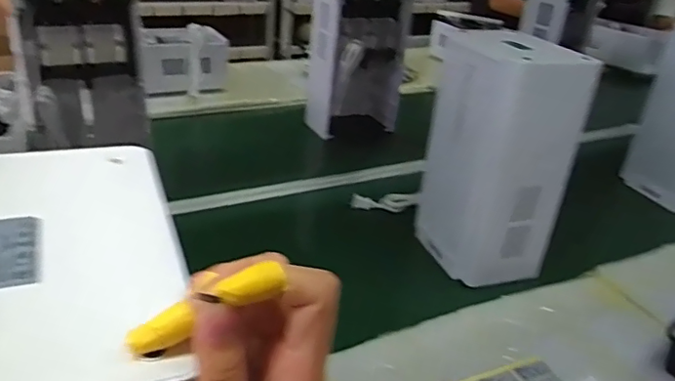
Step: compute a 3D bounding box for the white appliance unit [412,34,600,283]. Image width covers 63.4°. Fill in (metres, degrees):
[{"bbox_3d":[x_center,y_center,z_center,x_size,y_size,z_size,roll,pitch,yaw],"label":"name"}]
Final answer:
[{"bbox_3d":[0.242,-0.060,0.849,0.128,0.333,0.199,-3,30,-15],"label":"white appliance unit"}]

